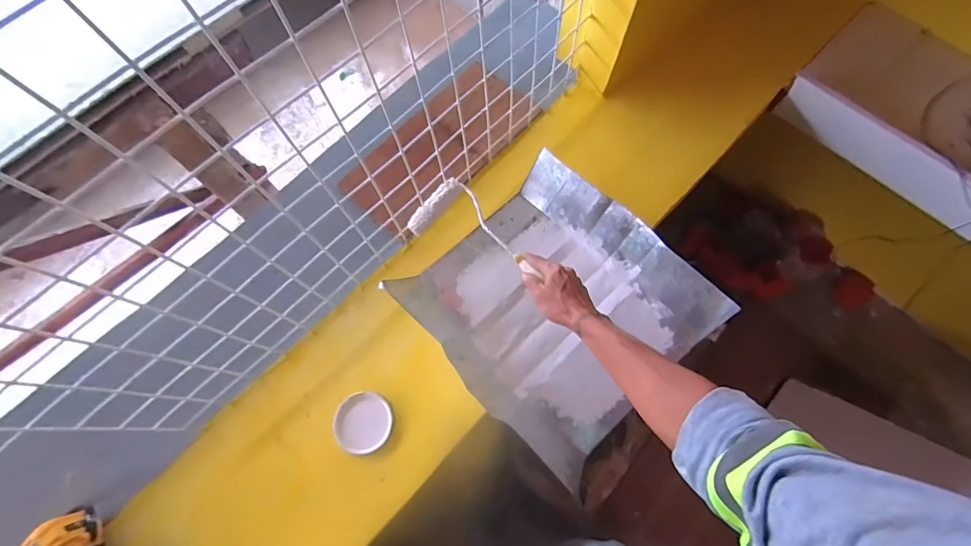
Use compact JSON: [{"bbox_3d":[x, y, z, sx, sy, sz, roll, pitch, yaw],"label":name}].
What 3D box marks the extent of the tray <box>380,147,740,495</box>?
[{"bbox_3d":[0.110,0.051,0.695,0.358,0.125,0.384,-43,75,-12],"label":"tray"}]

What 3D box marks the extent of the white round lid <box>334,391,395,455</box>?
[{"bbox_3d":[-0.192,0.236,0.689,0.091,0.014,0.092,-1,71,2],"label":"white round lid"}]

